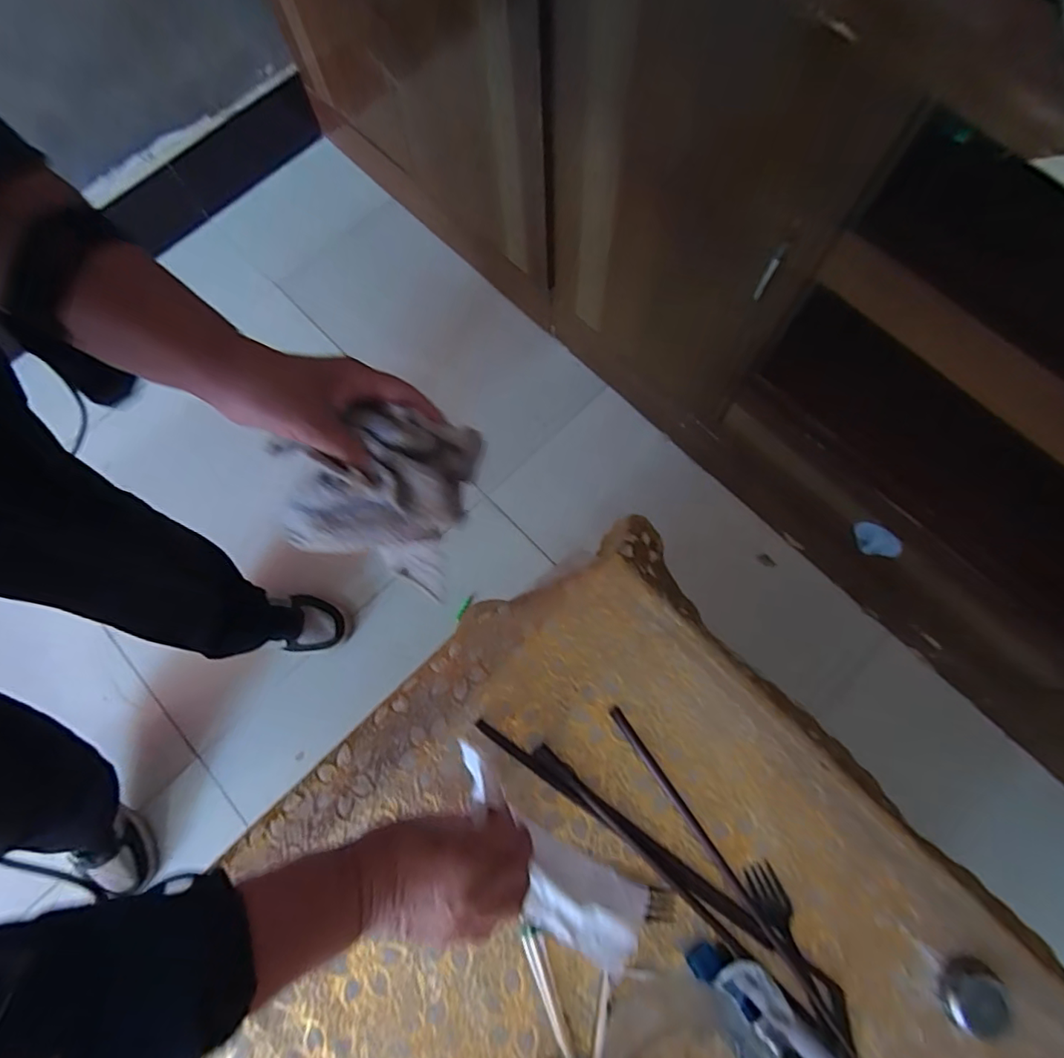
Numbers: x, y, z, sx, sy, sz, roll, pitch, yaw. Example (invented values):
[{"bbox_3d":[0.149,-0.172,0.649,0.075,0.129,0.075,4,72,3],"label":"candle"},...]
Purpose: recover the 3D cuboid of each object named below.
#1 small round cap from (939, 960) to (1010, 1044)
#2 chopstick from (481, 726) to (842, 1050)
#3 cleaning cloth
[{"bbox_3d":[0.286,0.304,0.351,0.032,0.020,0.039,16,75,6],"label":"small round cap"},{"bbox_3d":[0.061,0.213,0.387,0.241,0.010,0.011,33,77,11],"label":"chopstick"},{"bbox_3d":[-0.100,-0.029,0.352,0.113,0.057,0.100,19,75,7],"label":"cleaning cloth"}]

